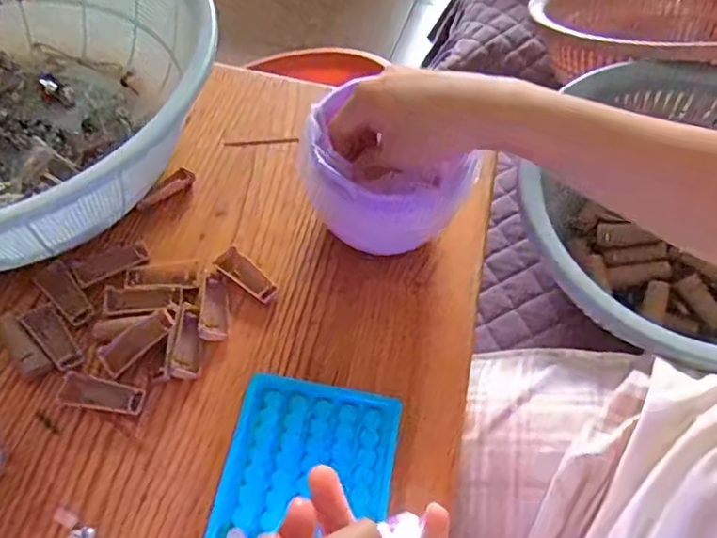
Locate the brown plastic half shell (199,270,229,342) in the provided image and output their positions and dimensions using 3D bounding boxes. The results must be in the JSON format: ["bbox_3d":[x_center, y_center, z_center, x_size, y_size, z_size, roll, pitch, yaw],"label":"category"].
[{"bbox_3d":[-0.099,0.024,0.406,0.019,0.007,0.051,-3,56,-6],"label":"brown plastic half shell"}]

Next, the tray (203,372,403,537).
[{"bbox_3d":[-0.032,0.128,0.339,0.094,0.010,0.130,10,55,3],"label":"tray"}]

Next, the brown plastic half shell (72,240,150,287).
[{"bbox_3d":[-0.172,-0.005,0.415,0.049,0.004,0.021,-27,62,-21],"label":"brown plastic half shell"}]

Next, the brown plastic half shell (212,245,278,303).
[{"bbox_3d":[-0.078,0.004,0.418,0.047,0.007,0.019,32,59,17],"label":"brown plastic half shell"}]

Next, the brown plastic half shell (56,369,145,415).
[{"bbox_3d":[-0.158,0.078,0.367,0.050,0.005,0.019,13,56,5],"label":"brown plastic half shell"}]

